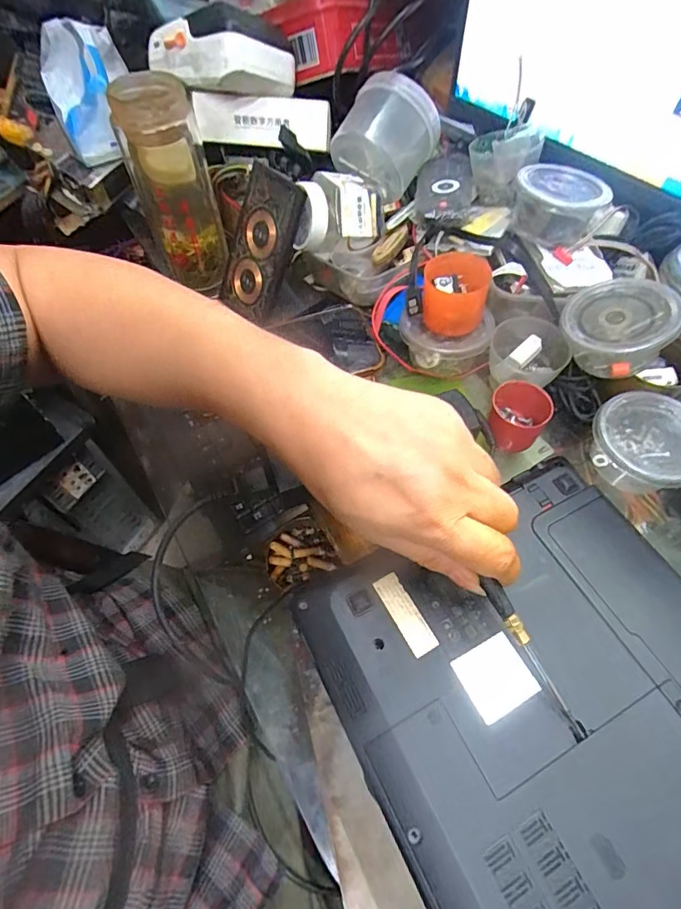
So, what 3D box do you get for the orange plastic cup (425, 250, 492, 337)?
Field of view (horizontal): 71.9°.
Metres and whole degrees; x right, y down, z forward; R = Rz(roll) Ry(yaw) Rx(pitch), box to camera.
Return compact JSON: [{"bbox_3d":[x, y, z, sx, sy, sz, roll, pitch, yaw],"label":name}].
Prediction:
[{"bbox_3d":[0.094,-0.134,0.389,0.051,0.044,0.051,0,58,1],"label":"orange plastic cup"}]

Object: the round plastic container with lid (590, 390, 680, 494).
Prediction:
[{"bbox_3d":[0.231,-0.004,0.359,0.068,0.052,0.075,-30,62,-16],"label":"round plastic container with lid"}]

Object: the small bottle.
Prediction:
[{"bbox_3d":[-0.003,-0.215,0.419,0.081,0.052,0.062,-11,59,-6],"label":"small bottle"}]

